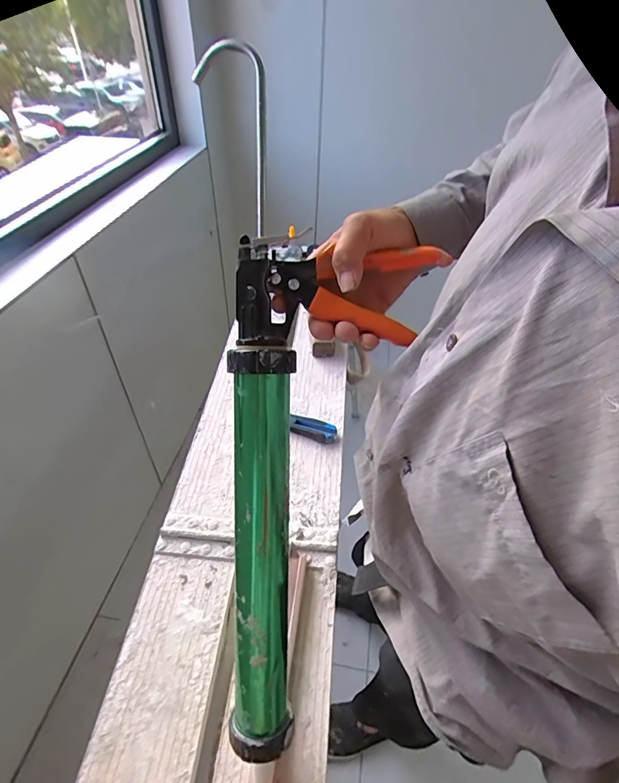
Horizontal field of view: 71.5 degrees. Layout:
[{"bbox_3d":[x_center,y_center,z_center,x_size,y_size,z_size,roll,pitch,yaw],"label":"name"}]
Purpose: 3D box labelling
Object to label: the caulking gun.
[{"bbox_3d":[0.010,0.031,0.393,0.162,0.623,0.052,4,4,6],"label":"caulking gun"}]

